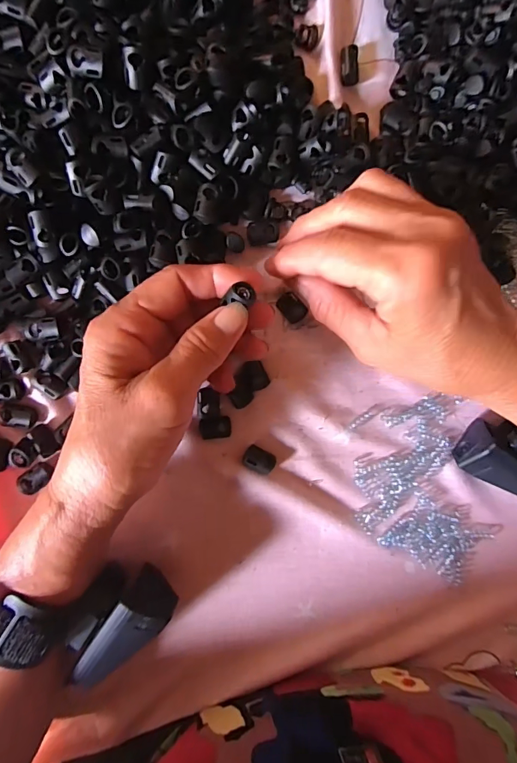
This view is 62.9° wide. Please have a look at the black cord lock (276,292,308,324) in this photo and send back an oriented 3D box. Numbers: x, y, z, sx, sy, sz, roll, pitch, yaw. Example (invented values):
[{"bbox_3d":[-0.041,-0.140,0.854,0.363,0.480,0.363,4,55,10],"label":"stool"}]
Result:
[{"bbox_3d":[0.022,-0.048,0.273,0.014,0.005,0.019,-42,93,-1],"label":"black cord lock"}]

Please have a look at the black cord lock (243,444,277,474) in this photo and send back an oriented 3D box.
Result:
[{"bbox_3d":[0.001,0.051,0.270,0.021,0.006,0.014,26,90,-3],"label":"black cord lock"}]

